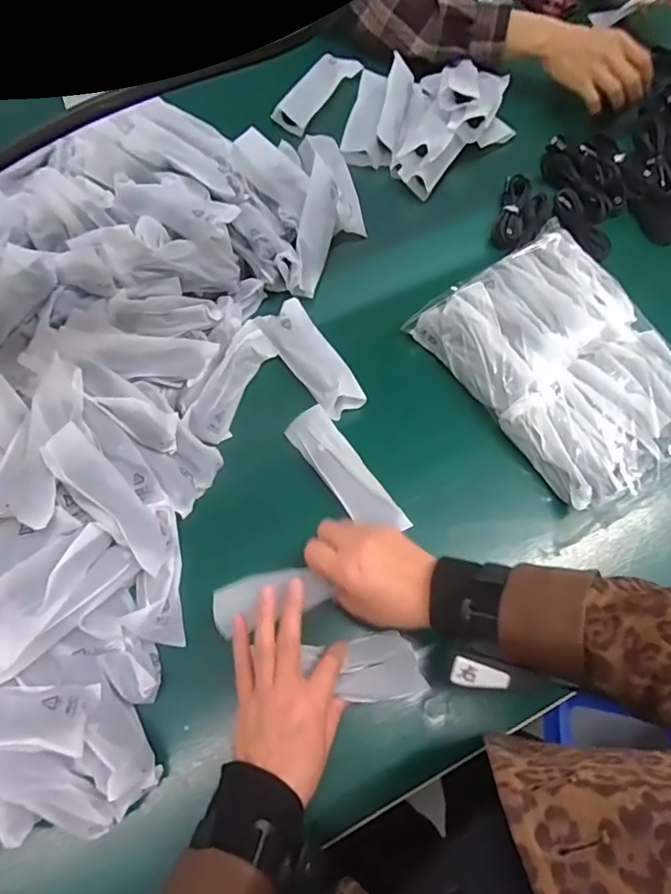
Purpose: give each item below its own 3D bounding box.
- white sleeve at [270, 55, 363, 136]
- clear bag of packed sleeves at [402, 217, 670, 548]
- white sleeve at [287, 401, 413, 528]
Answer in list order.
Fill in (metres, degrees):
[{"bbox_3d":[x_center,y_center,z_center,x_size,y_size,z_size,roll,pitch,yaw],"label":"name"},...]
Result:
[{"bbox_3d":[-0.027,-0.494,0.749,0.052,0.027,0.142,33,71,11],"label":"white sleeve"},{"bbox_3d":[0.257,-0.084,0.577,0.217,0.072,0.294,-26,71,-12],"label":"clear bag of packed sleeves"},{"bbox_3d":[0.011,0.028,0.551,0.045,0.031,0.152,-35,73,-14],"label":"white sleeve"}]

